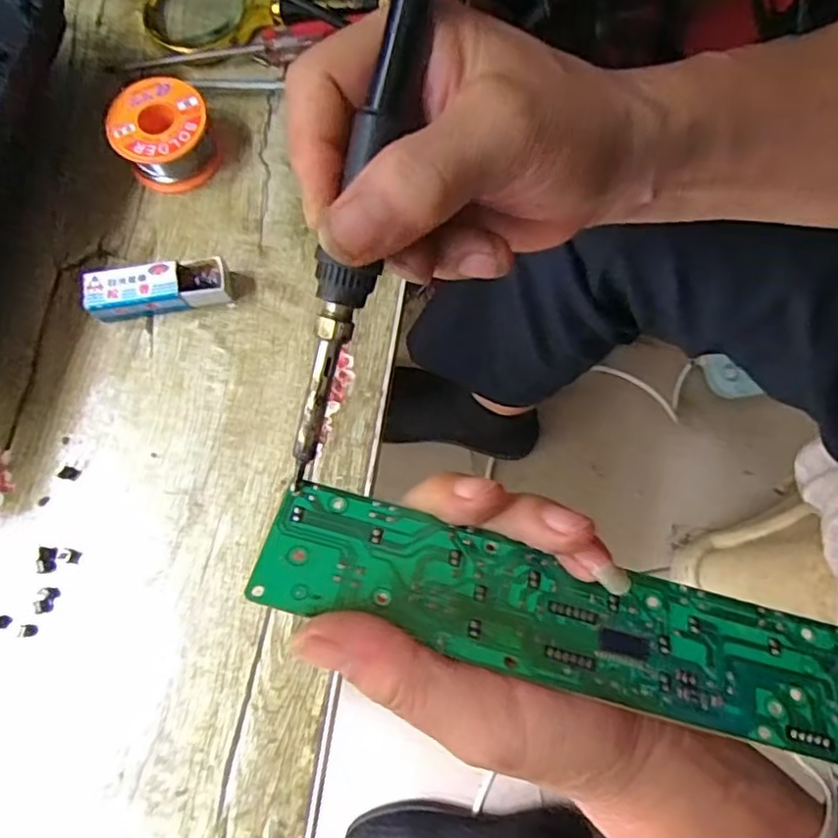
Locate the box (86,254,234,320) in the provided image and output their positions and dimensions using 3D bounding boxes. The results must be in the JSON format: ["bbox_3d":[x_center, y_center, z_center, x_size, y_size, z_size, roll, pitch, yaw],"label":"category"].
[{"bbox_3d":[-0.137,-0.067,0.334,0.072,0.021,0.024,-9,75,-3],"label":"box"}]

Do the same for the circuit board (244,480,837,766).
[{"bbox_3d":[0.049,0.065,0.208,0.203,0.004,0.045,15,53,1],"label":"circuit board"}]

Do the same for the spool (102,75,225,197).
[{"bbox_3d":[-0.143,-0.159,0.353,0.051,0.030,0.053,0,75,-1],"label":"spool"}]

